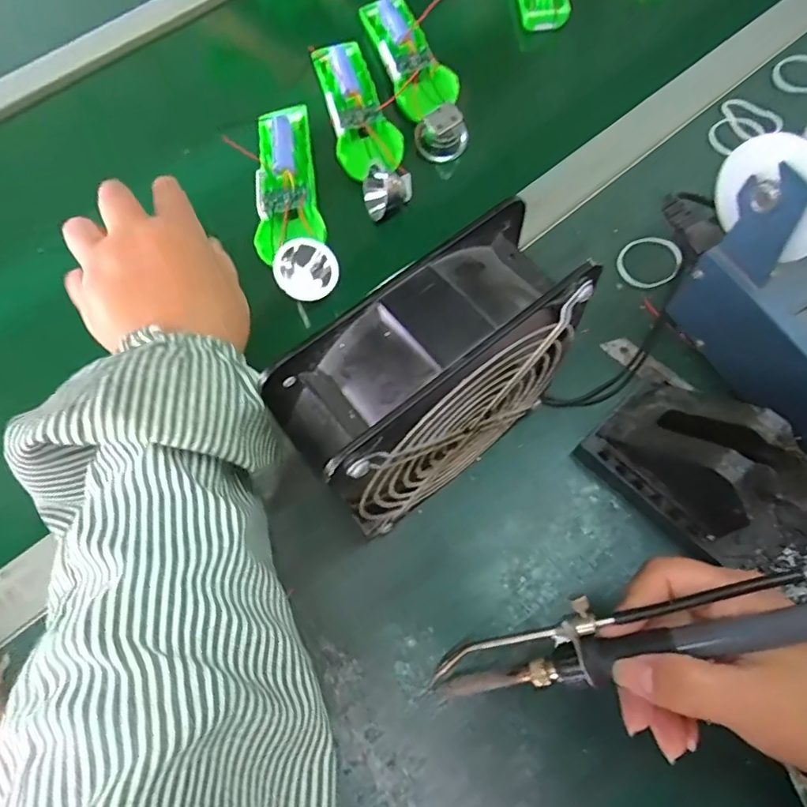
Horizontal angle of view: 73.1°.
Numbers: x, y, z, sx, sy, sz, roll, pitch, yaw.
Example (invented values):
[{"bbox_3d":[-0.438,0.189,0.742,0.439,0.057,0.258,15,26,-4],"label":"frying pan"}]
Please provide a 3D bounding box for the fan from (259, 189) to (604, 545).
[{"bbox_3d":[0.019,-0.003,0.289,0.147,0.152,0.064,-38,69,-14],"label":"fan"}]

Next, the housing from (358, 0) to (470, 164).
[{"bbox_3d":[0.009,-0.304,0.491,0.052,0.038,0.198,-15,68,-4],"label":"housing"}]

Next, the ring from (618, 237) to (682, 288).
[{"bbox_3d":[0.179,-0.105,0.398,0.045,0.009,0.039,-29,69,-10],"label":"ring"}]

